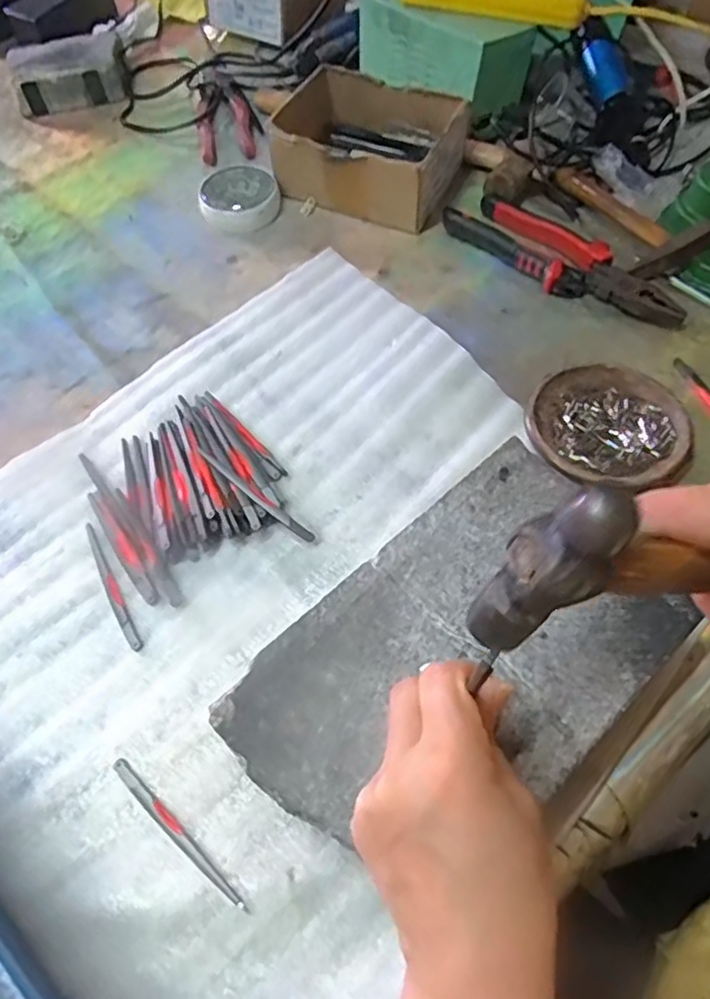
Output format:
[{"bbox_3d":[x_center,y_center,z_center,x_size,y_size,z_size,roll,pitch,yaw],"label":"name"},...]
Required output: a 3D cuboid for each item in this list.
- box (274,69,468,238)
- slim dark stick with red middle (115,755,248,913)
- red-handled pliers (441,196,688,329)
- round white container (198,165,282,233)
[{"bbox_3d":[0.016,-0.336,0.639,0.164,0.067,0.129,17,60,14],"label":"box"},{"bbox_3d":[-0.096,0.182,0.362,0.107,0.006,0.009,36,66,24],"label":"slim dark stick with red middle"},{"bbox_3d":[0.179,-0.206,0.573,0.214,0.024,0.053,38,67,25],"label":"red-handled pliers"},{"bbox_3d":[-0.112,-0.294,0.650,0.076,0.027,0.073,-2,57,3],"label":"round white container"}]

